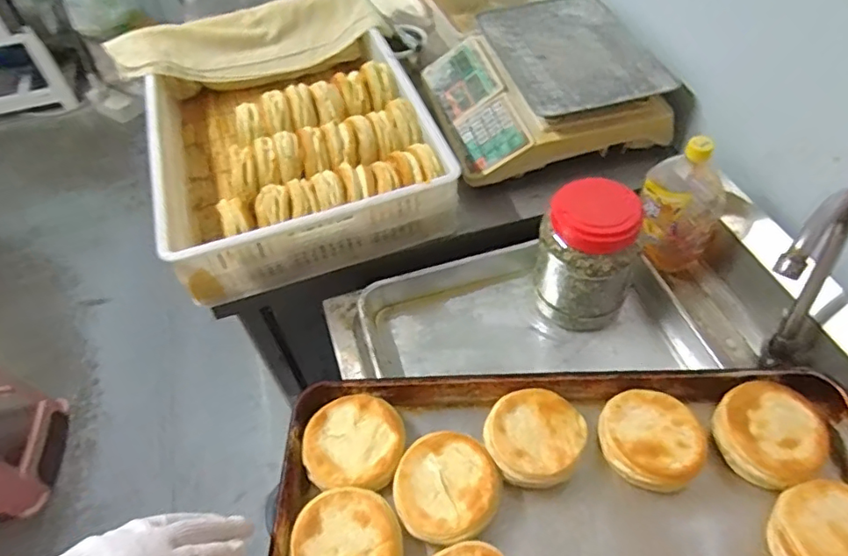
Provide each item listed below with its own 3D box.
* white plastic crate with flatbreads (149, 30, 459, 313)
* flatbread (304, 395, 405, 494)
[{"bbox_3d":[-0.206,-0.235,0.906,0.438,0.130,0.545,-14,54,-8],"label":"white plastic crate with flatbreads"},{"bbox_3d":[-0.074,0.168,0.583,0.102,0.025,0.097,-2,53,1],"label":"flatbread"}]

